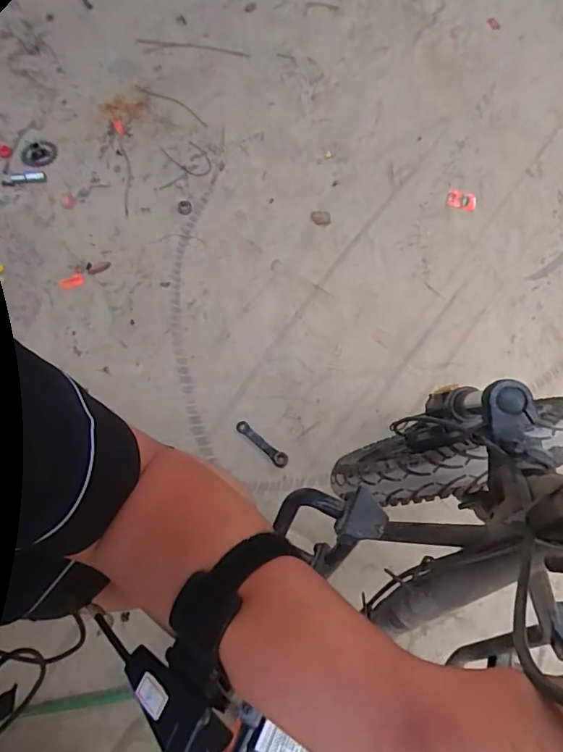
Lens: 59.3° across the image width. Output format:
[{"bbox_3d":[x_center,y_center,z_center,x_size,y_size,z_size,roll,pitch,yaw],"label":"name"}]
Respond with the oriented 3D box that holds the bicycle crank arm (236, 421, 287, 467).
[{"bbox_3d":[-0.038,0.133,0.979,0.125,0.014,0.029,41,73,14],"label":"bicycle crank arm"}]

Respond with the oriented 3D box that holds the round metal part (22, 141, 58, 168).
[{"bbox_3d":[-0.571,-0.524,1.168,0.078,0.015,0.078,0,68,-1],"label":"round metal part"}]

